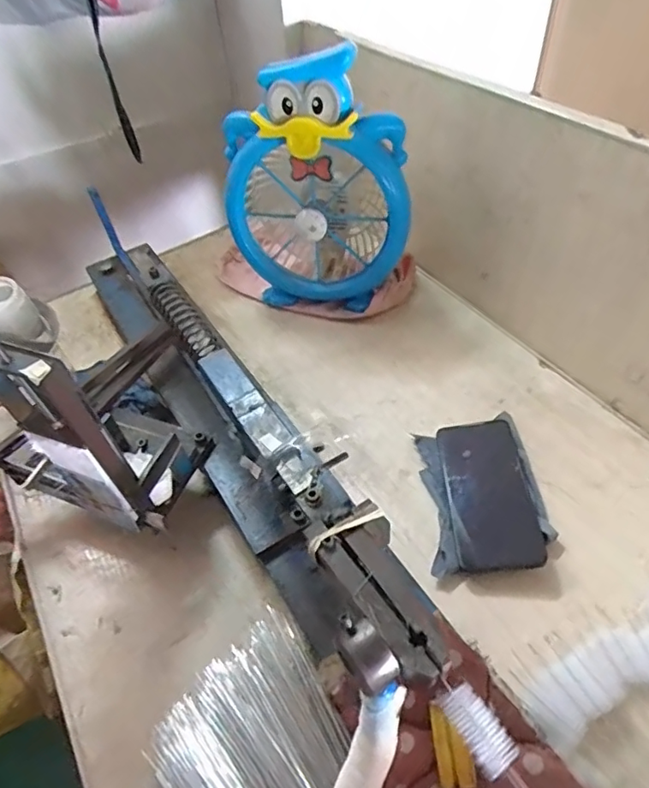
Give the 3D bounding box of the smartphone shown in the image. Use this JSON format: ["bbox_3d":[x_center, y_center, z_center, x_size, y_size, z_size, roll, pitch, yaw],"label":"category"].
[{"bbox_3d":[0.160,0.093,0.526,0.075,0.011,0.160,-15,44,16],"label":"smartphone"}]

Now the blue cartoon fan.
[{"bbox_3d":[-0.007,-0.258,0.680,0.221,0.303,0.139,1,50,6],"label":"blue cartoon fan"}]

